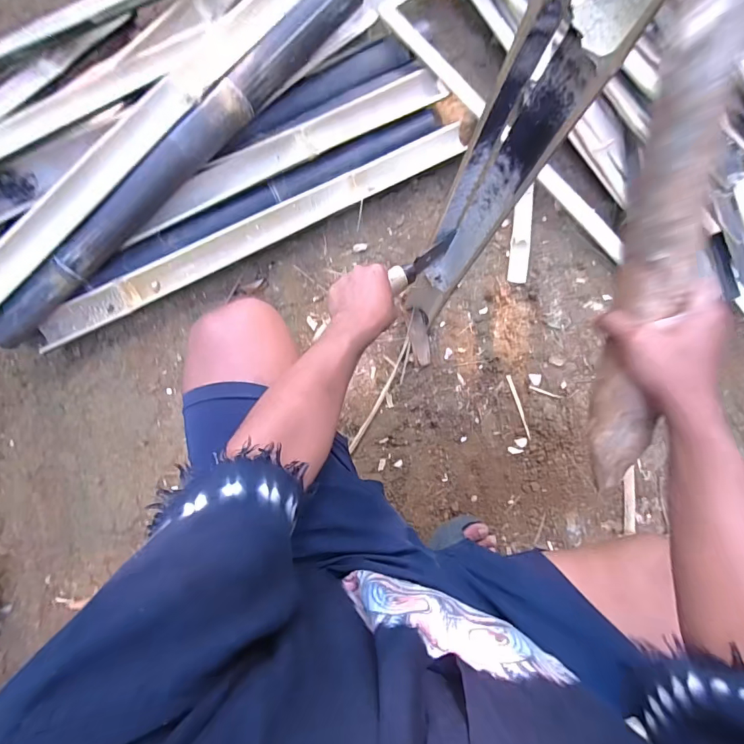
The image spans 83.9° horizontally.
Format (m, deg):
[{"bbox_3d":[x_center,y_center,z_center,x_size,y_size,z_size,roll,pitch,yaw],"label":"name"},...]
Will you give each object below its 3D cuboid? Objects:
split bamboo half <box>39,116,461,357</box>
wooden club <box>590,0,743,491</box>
[{"bbox_3d":[-0.212,-0.288,0.792,0.852,0.046,0.101,-29,87,-7],"label":"split bamboo half"},{"bbox_3d":[0.260,-0.110,0.370,0.060,0.046,0.457,3,105,-3],"label":"wooden club"}]

